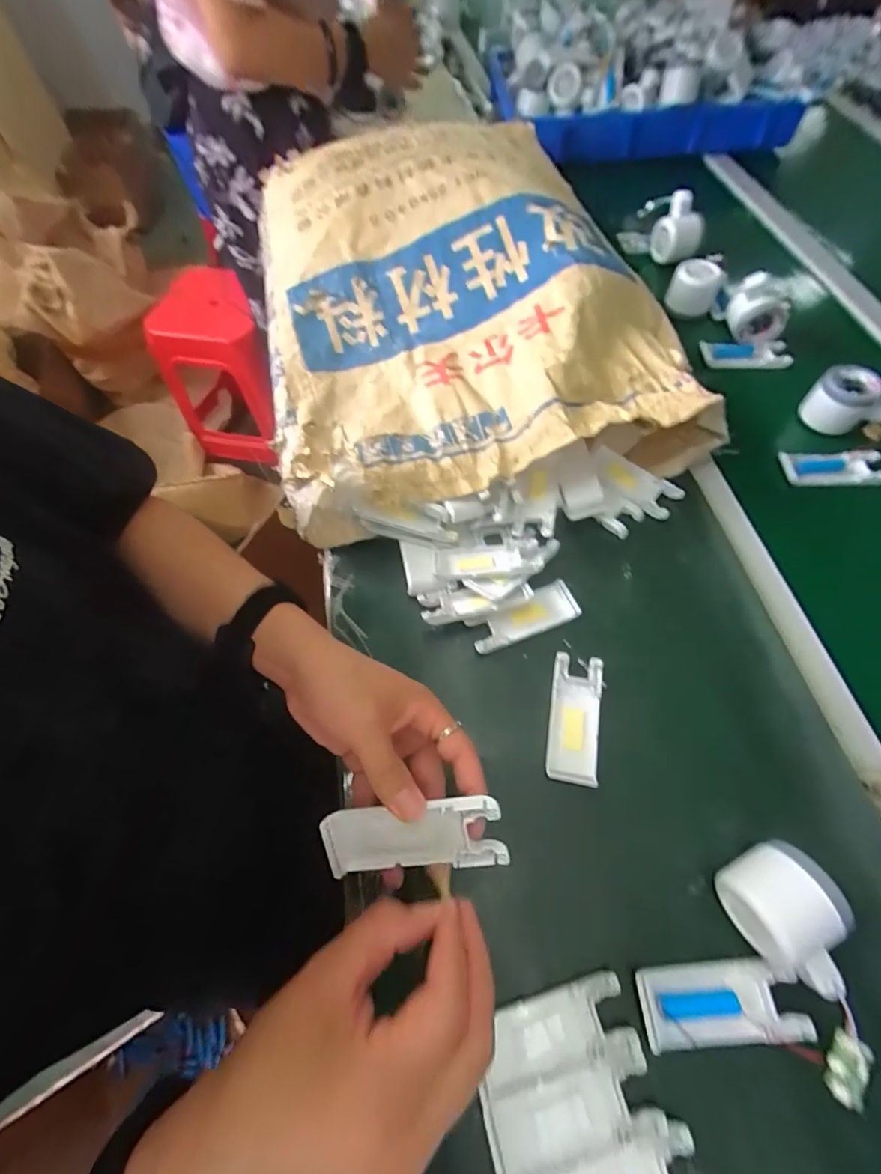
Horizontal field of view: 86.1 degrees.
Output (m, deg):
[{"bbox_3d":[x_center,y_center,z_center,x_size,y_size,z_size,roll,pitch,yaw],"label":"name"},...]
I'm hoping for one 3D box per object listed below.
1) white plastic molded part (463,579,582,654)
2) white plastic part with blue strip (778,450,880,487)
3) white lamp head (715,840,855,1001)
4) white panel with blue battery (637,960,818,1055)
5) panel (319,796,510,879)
[{"bbox_3d":[0.076,0.027,0.440,0.103,0.012,0.037,-21,63,-8],"label":"white plastic molded part"},{"bbox_3d":[0.435,-0.130,0.523,0.108,0.014,0.039,-1,84,5],"label":"white plastic part with blue strip"},{"bbox_3d":[0.230,0.217,0.309,0.052,0.051,0.083,-25,65,-12],"label":"white lamp head"},{"bbox_3d":[0.183,0.273,0.308,0.102,0.010,0.042,-4,63,-1],"label":"white panel with blue battery"},{"bbox_3d":[-0.016,0.145,0.272,0.103,0.008,0.039,-8,99,9],"label":"panel"}]

